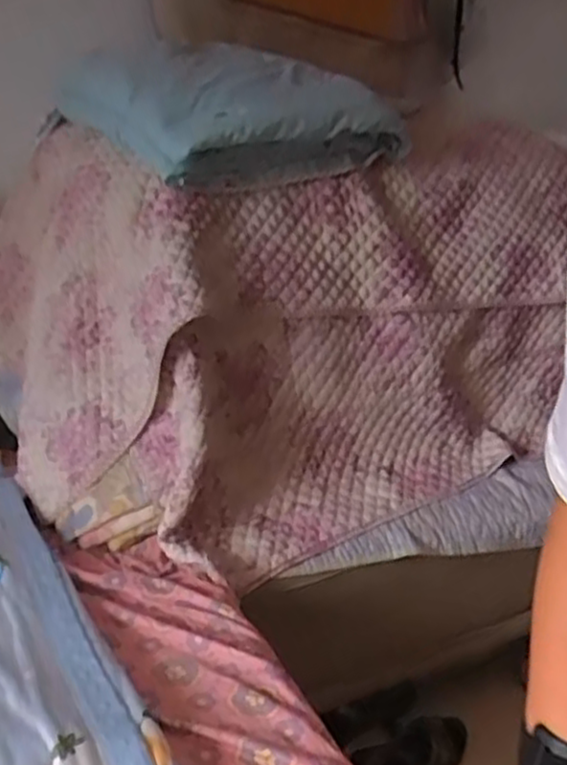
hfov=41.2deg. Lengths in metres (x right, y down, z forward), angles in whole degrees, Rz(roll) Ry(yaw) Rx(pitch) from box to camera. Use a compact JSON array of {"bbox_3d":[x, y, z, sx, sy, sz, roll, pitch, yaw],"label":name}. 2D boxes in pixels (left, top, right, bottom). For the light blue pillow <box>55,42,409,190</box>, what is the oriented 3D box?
[{"bbox_3d":[-0.084,-0.415,1.166,0.469,0.189,0.318,-13,23,-33],"label":"light blue pillow"}]

